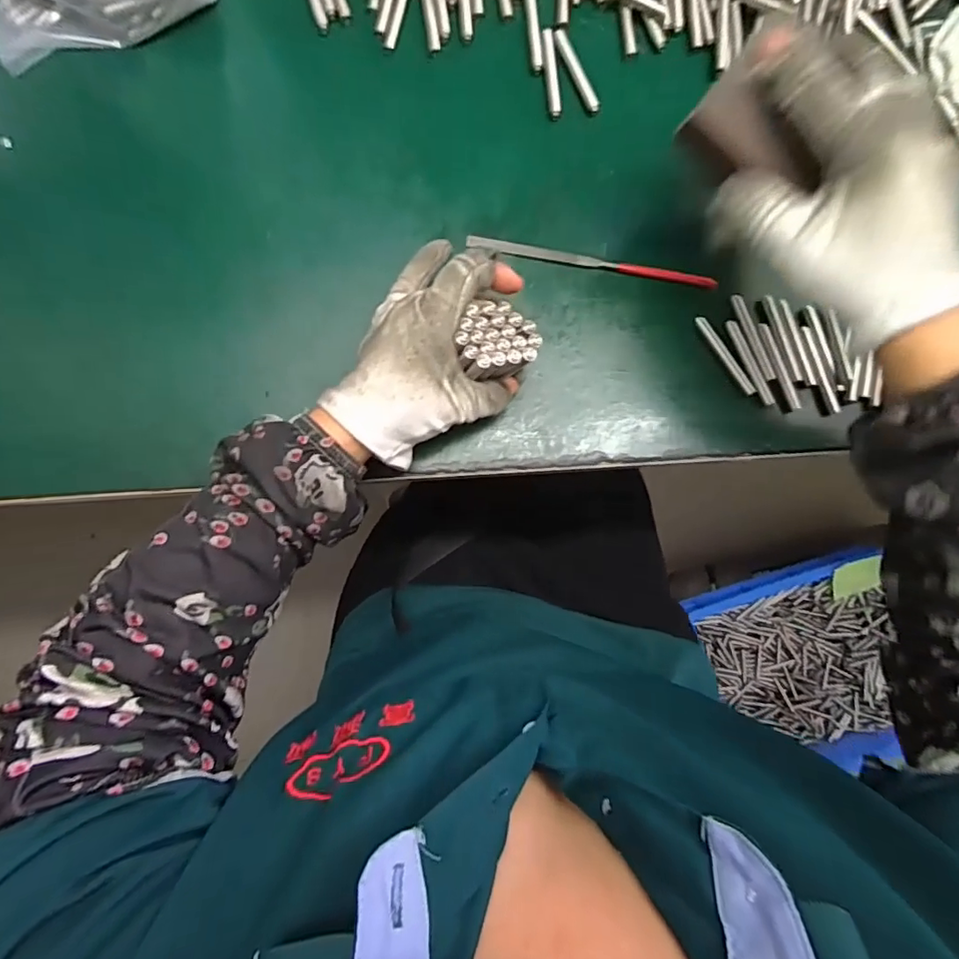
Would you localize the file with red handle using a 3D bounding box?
[{"bbox_3d":[0.071,-0.139,0.348,0.156,0.009,0.009,11,84,-2],"label":"file with red handle"}]

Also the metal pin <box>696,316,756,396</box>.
[{"bbox_3d":[0.155,-0.078,0.345,0.007,0.005,0.058,-34,87,-6],"label":"metal pin"}]

